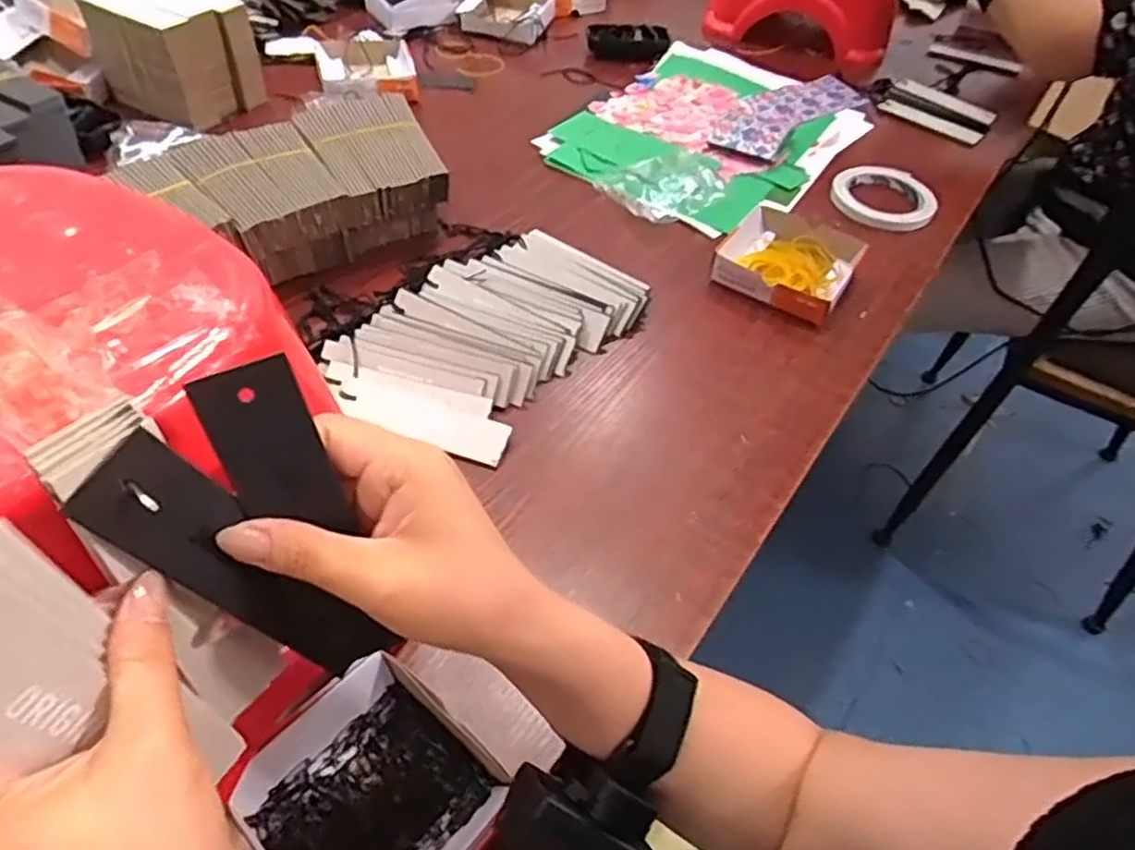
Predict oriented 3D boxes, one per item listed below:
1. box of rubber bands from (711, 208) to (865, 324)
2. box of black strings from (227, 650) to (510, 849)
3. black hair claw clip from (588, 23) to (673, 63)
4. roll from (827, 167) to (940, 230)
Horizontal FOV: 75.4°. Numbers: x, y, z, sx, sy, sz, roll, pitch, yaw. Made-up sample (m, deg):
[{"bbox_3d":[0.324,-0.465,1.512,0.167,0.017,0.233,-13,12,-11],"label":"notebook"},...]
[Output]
[{"bbox_3d":[0.212,-0.159,0.697,0.112,0.030,0.131,26,51,16],"label":"box of rubber bands"},{"bbox_3d":[-0.094,0.179,0.355,0.110,0.027,0.105,33,53,21],"label":"box of black strings"},{"bbox_3d":[0.083,-0.527,1.011,0.113,0.035,0.051,9,49,1],"label":"black hair claw clip"},{"bbox_3d":[0.352,-0.261,0.824,0.112,0.019,0.130,15,49,7],"label":"roll"}]

